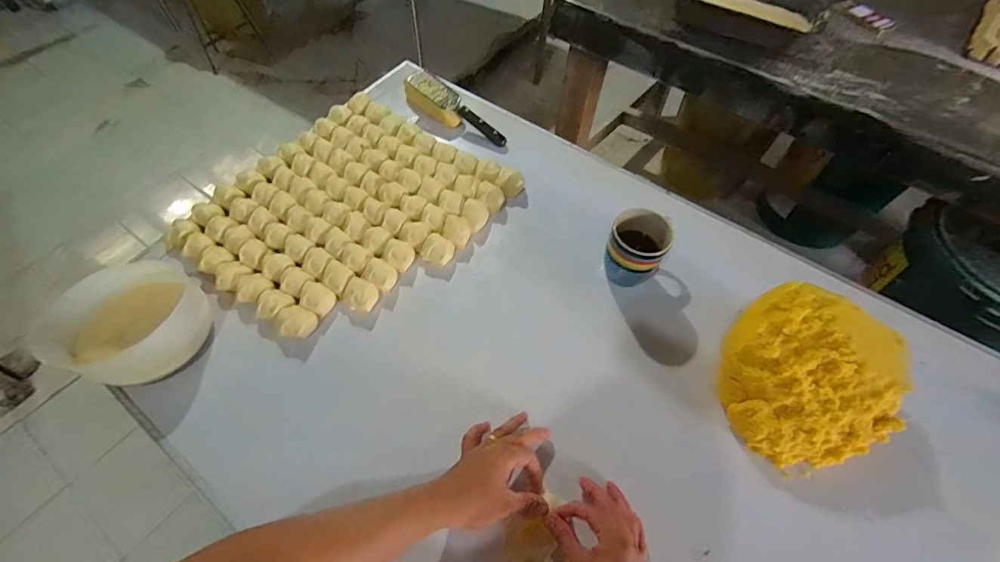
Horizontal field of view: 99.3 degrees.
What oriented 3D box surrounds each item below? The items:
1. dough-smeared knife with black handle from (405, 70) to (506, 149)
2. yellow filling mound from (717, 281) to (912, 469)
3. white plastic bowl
[{"bbox_3d":[-0.083,-0.334,0.831,0.229,0.025,0.058,38,62,2],"label":"dough-smeared knife with black handle"},{"bbox_3d":[0.387,0.120,0.542,0.180,0.129,0.196,1,56,-1],"label":"yellow filling mound"},{"bbox_3d":[-0.508,0.056,0.581,0.170,0.083,0.165,1,56,-1],"label":"white plastic bowl"}]

